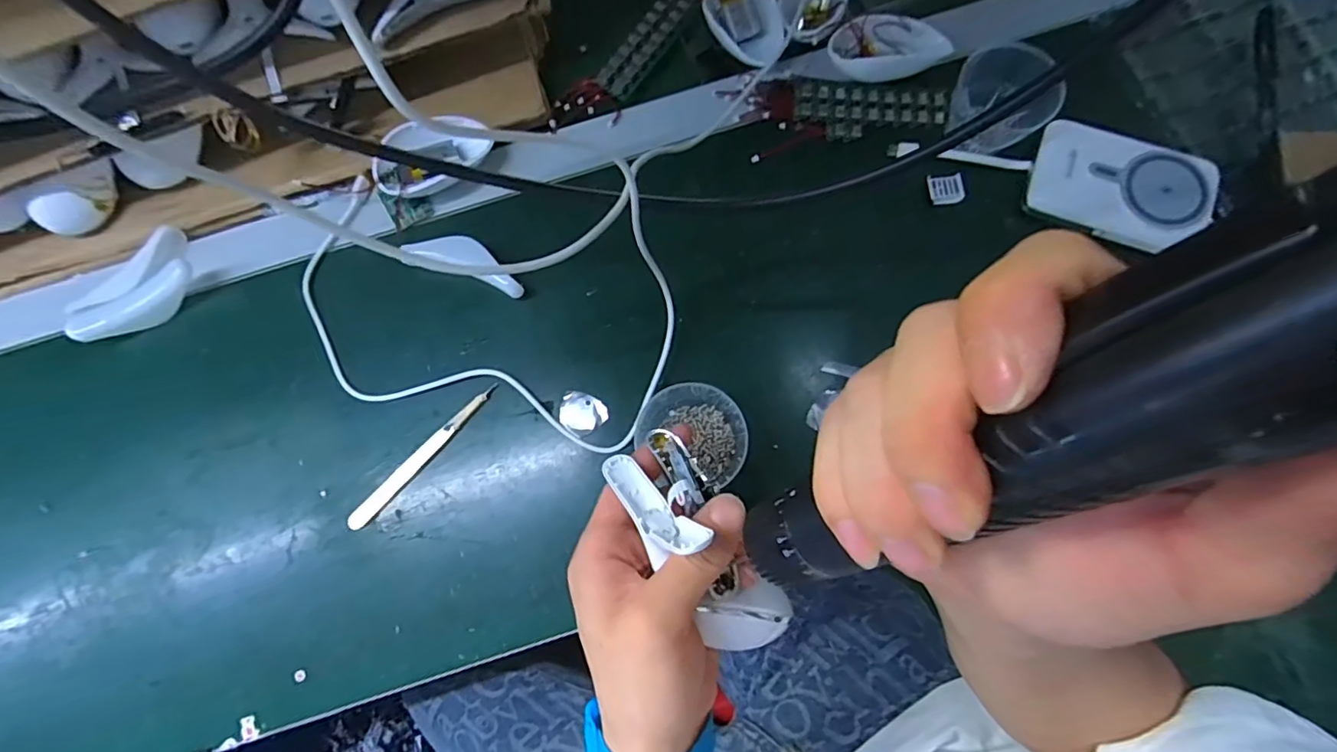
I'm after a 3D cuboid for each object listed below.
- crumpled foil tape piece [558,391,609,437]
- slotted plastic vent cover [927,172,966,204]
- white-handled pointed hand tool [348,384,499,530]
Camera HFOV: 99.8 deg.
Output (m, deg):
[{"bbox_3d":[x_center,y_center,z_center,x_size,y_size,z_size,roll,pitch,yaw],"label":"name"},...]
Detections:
[{"bbox_3d":[-0.058,0.025,0.376,0.032,0.004,0.028,19,78,7],"label":"crumpled foil tape piece"},{"bbox_3d":[0.194,-0.131,0.393,0.022,0.006,0.020,-4,77,2],"label":"slotted plastic vent cover"},{"bbox_3d":[-0.164,0.051,0.375,0.013,0.006,0.125,41,82,11],"label":"white-handled pointed hand tool"}]

